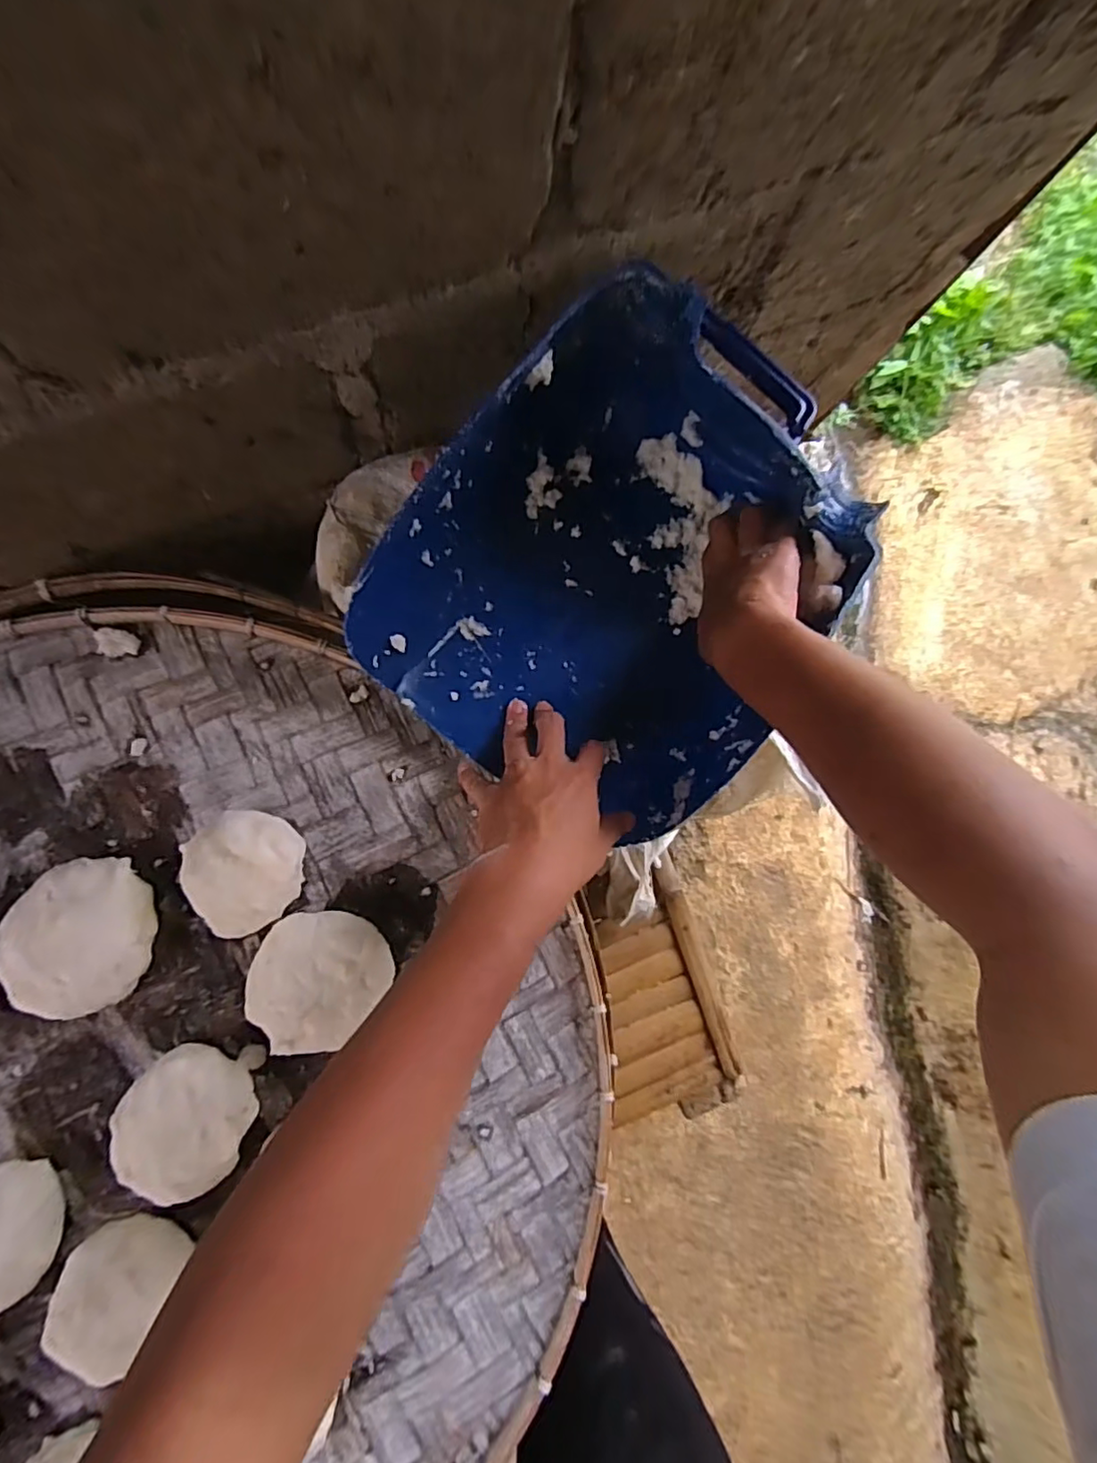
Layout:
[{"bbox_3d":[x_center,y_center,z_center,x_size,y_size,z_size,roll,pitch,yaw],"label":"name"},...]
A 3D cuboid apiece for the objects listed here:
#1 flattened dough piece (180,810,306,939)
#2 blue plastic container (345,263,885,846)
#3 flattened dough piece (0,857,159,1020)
[{"bbox_3d":[-0.228,0.104,0.449,0.085,0.050,0.085,1,84,-8],"label":"flattened dough piece"},{"bbox_3d":[0.051,-0.110,0.455,0.289,0.141,0.323,40,81,-3],"label":"blue plastic container"},{"bbox_3d":[-0.338,0.148,0.422,0.100,0.035,0.104,-24,88,-9],"label":"flattened dough piece"}]

